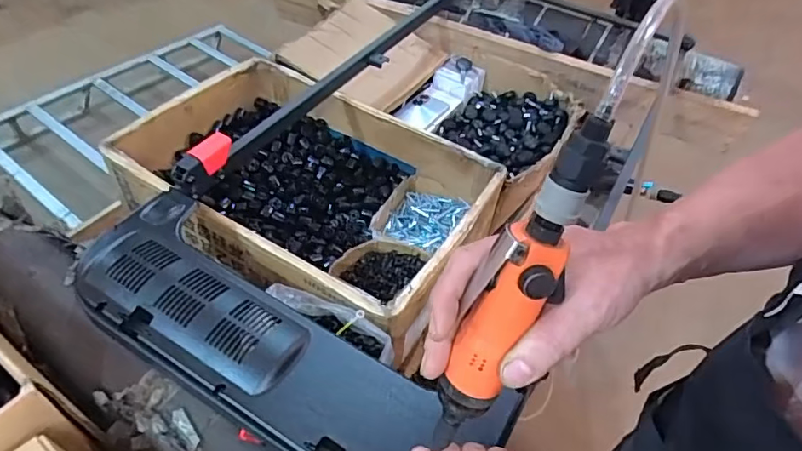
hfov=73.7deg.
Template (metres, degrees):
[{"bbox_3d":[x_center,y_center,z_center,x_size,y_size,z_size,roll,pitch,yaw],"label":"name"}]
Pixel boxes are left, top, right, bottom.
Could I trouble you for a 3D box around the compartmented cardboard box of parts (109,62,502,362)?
[{"bbox_3d":[-0.147,-0.056,0.851,0.539,0.146,0.358,29,52,20],"label":"compartmented cardboard box of parts"}]

